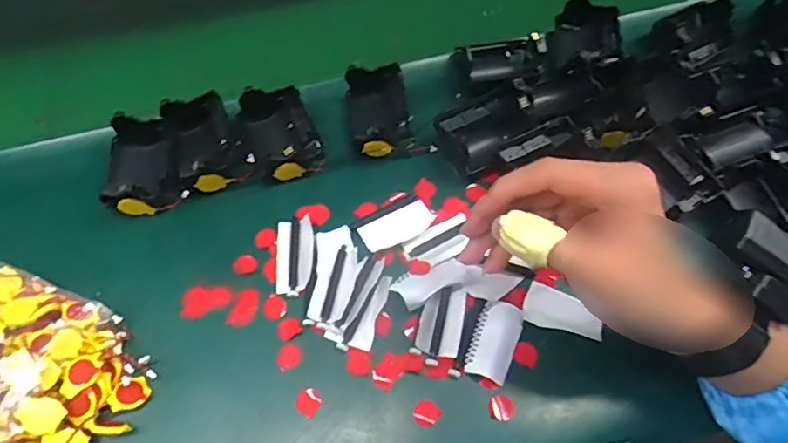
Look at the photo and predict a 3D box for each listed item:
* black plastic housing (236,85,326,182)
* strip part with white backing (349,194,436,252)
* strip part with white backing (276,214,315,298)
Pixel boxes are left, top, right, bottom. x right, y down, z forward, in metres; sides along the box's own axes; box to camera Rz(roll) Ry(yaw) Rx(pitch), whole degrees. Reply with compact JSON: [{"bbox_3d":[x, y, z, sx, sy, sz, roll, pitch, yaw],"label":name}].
[{"bbox_3d":[-0.093,-0.070,0.426,0.058,0.036,0.074,-27,65,-17],"label":"black plastic housing"},{"bbox_3d":[0.000,0.002,0.415,0.058,0.012,0.034,-25,64,-16],"label":"strip part with white backing"},{"bbox_3d":[-0.072,0.024,0.388,0.026,0.009,0.060,-2,60,-4],"label":"strip part with white backing"}]

